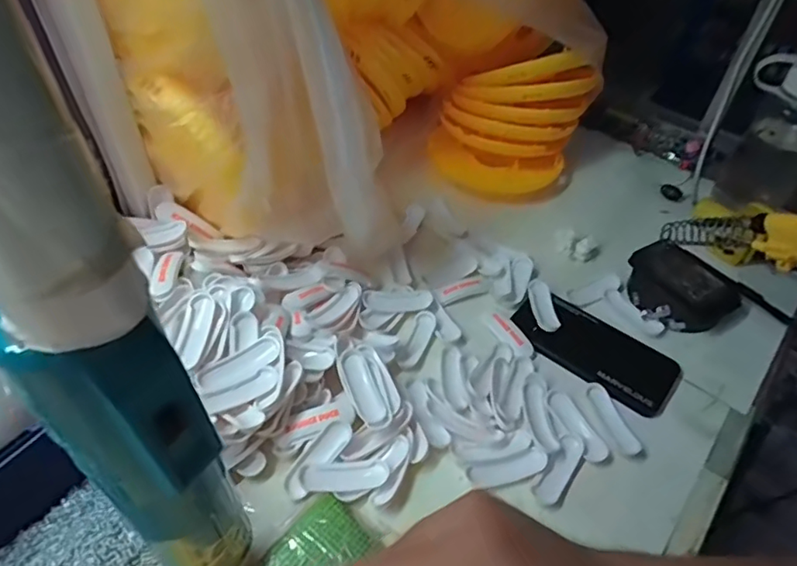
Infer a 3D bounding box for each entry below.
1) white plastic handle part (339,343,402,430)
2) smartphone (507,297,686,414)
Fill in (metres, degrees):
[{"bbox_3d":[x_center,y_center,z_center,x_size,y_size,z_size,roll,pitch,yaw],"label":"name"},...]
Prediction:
[{"bbox_3d":[-0.024,0.090,0.485,0.038,0.018,0.078,-17,52,-20],"label":"white plastic handle part"},{"bbox_3d":[0.196,0.059,0.550,0.157,0.012,0.081,34,53,23],"label":"smartphone"}]

